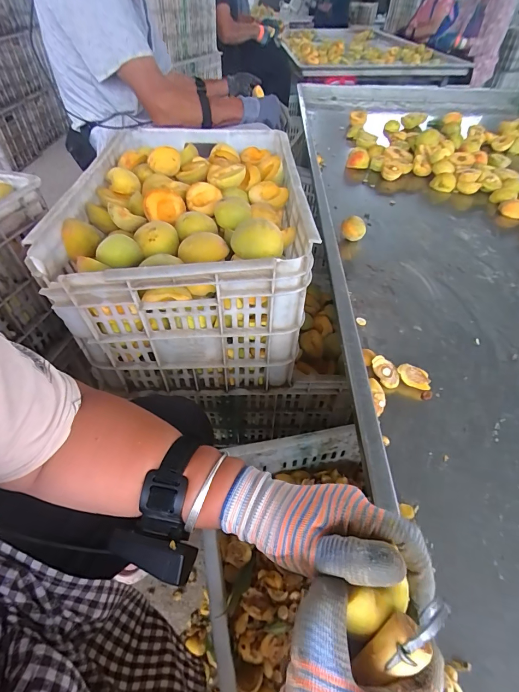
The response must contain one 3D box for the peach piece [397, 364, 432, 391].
[{"bbox_3d":[0.209,0.044,0.458,0.043,0.020,0.027,17,50,15],"label":"peach piece"}]

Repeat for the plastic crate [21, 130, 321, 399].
[{"bbox_3d":[-0.111,-0.182,0.640,0.348,0.268,0.520,-1,48,-2],"label":"plastic crate"}]

